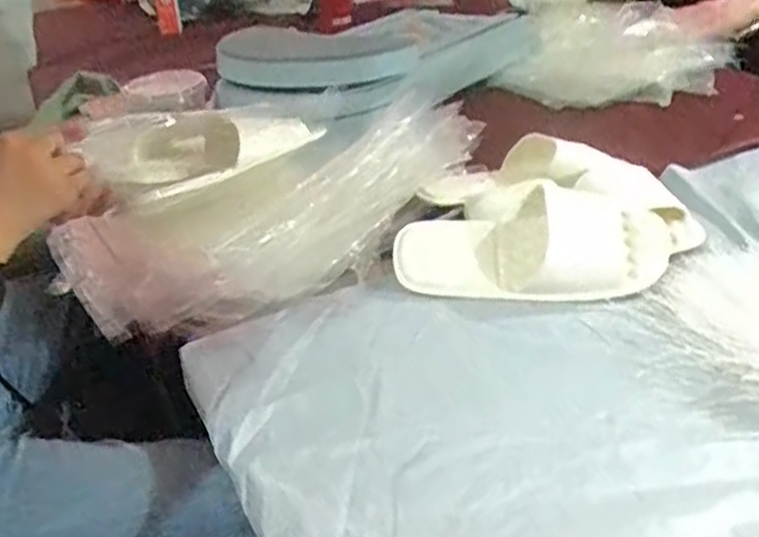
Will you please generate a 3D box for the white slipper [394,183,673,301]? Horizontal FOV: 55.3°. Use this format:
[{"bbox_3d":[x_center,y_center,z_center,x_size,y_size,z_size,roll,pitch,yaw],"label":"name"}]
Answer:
[{"bbox_3d":[0.146,-0.024,0.690,0.262,0.070,0.090,0,32,7],"label":"white slipper"}]

